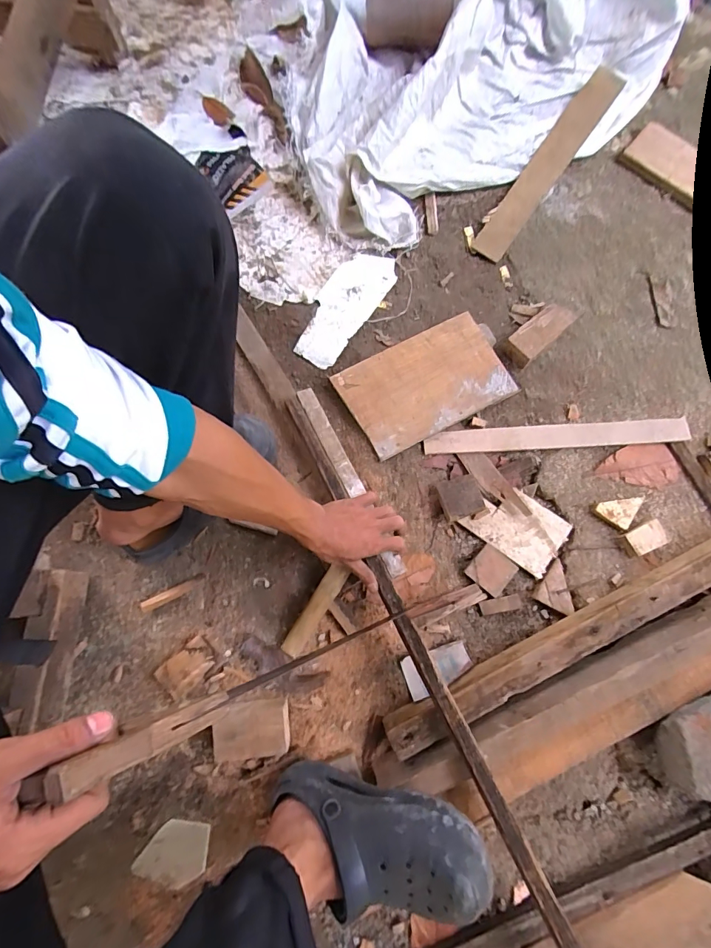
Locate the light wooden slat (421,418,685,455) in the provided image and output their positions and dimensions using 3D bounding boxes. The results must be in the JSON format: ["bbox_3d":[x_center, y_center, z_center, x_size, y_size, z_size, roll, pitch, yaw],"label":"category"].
[{"bbox_3d":[0.331,-0.062,0.705,0.427,0.013,0.042,-3,77,0],"label":"light wooden slat"}]

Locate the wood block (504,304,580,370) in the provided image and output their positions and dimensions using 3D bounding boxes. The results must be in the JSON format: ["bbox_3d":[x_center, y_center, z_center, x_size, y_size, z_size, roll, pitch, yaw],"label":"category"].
[{"bbox_3d":[0.312,-0.240,0.728,0.128,0.043,0.053,-42,80,-9],"label":"wood block"}]

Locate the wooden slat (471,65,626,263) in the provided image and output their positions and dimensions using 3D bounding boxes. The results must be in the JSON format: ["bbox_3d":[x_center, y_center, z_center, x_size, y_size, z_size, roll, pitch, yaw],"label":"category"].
[{"bbox_3d":[0.360,-0.579,0.799,0.063,0.015,0.432,35,86,0],"label":"wooden slat"}]

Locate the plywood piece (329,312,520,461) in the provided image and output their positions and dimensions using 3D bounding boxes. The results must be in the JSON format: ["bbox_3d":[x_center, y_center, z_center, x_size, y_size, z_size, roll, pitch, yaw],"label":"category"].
[{"bbox_3d":[0.117,-0.151,0.719,0.261,0.015,0.168,-27,78,-6],"label":"plywood piece"}]

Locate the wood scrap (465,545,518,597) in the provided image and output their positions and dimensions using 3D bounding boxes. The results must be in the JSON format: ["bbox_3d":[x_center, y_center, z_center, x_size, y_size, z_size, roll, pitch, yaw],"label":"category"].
[{"bbox_3d":[0.212,0.151,0.663,0.061,0.012,0.060,41,80,9],"label":"wood scrap"}]

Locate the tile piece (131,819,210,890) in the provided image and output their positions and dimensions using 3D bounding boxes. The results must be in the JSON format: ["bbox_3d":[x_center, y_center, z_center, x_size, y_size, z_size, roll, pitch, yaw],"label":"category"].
[{"bbox_3d":[-0.246,0.506,0.570,0.093,0.010,0.072,6,77,2],"label":"tile piece"}]

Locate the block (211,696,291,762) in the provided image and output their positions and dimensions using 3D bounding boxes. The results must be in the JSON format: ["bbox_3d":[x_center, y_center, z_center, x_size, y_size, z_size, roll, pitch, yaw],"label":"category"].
[{"bbox_3d":[-0.141,0.351,0.585,0.103,0.045,0.068,-4,77,-1],"label":"block"}]

